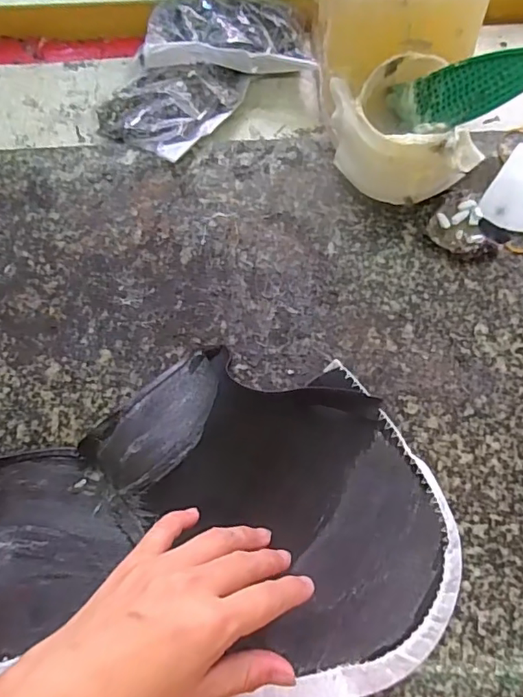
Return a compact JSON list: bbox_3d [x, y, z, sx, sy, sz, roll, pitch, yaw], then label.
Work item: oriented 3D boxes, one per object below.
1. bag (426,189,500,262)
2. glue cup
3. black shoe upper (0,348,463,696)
[{"bbox_3d":[0.139,-0.087,0.374,0.043,0.015,0.050,-8,73,0],"label":"bag"},{"bbox_3d":[0.090,-0.150,0.369,0.072,0.062,0.108,-37,76,-8],"label":"glue cup"},{"bbox_3d":[-0.095,0.114,0.314,0.411,0.044,0.197,-8,67,0],"label":"black shoe upper"}]

